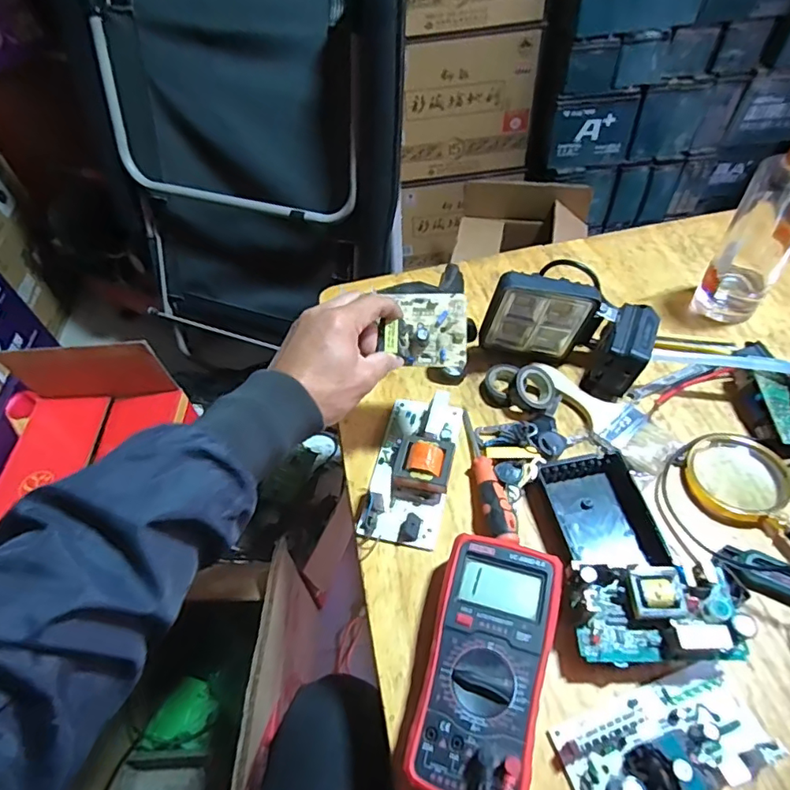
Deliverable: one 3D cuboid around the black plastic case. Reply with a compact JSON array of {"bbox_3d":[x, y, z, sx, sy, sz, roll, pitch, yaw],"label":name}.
[{"bbox_3d":[0.190,0.108,0.493,0.090,0.025,0.106,-5,52,1],"label":"black plastic case"}]

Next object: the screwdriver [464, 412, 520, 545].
[{"bbox_3d":[0.094,0.076,0.525,0.030,0.030,0.155,-7,52,0],"label":"screwdriver"}]

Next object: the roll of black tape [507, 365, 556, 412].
[{"bbox_3d":[0.149,-0.006,0.575,0.045,0.019,0.049,2,84,-17],"label":"roll of black tape"}]

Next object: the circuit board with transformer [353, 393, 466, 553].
[{"bbox_3d":[0.021,0.064,0.536,0.085,0.038,0.171,10,54,12],"label":"circuit board with transformer"}]

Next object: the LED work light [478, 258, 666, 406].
[{"bbox_3d":[0.193,-0.081,0.579,0.172,0.108,0.089,22,58,21],"label":"LED work light"}]

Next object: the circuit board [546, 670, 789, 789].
[{"bbox_3d":[0.196,0.250,0.377,0.150,0.043,0.075,-14,53,-6],"label":"circuit board"}]

